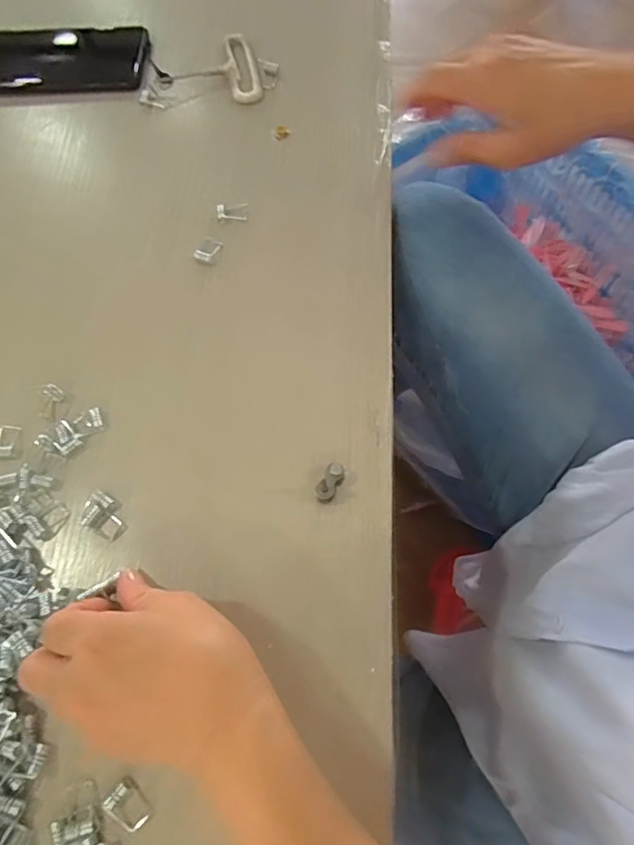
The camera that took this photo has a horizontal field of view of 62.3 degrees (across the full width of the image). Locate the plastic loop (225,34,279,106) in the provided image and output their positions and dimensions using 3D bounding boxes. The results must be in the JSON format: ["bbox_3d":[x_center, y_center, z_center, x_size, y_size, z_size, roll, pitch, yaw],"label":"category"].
[{"bbox_3d":[-0.058,-0.312,0.456,0.043,0.007,0.085,-17,69,-4],"label":"plastic loop"}]

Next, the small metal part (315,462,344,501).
[{"bbox_3d":[0.008,0.037,0.316,0.011,0.013,0.023,25,72,12],"label":"small metal part"}]

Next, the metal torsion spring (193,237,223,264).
[{"bbox_3d":[-0.081,-0.129,0.389,0.017,0.004,0.020,22,72,11],"label":"metal torsion spring"}]

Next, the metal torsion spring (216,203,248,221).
[{"bbox_3d":[-0.066,-0.163,0.404,0.023,0.004,0.016,-4,69,1],"label":"metal torsion spring"}]

